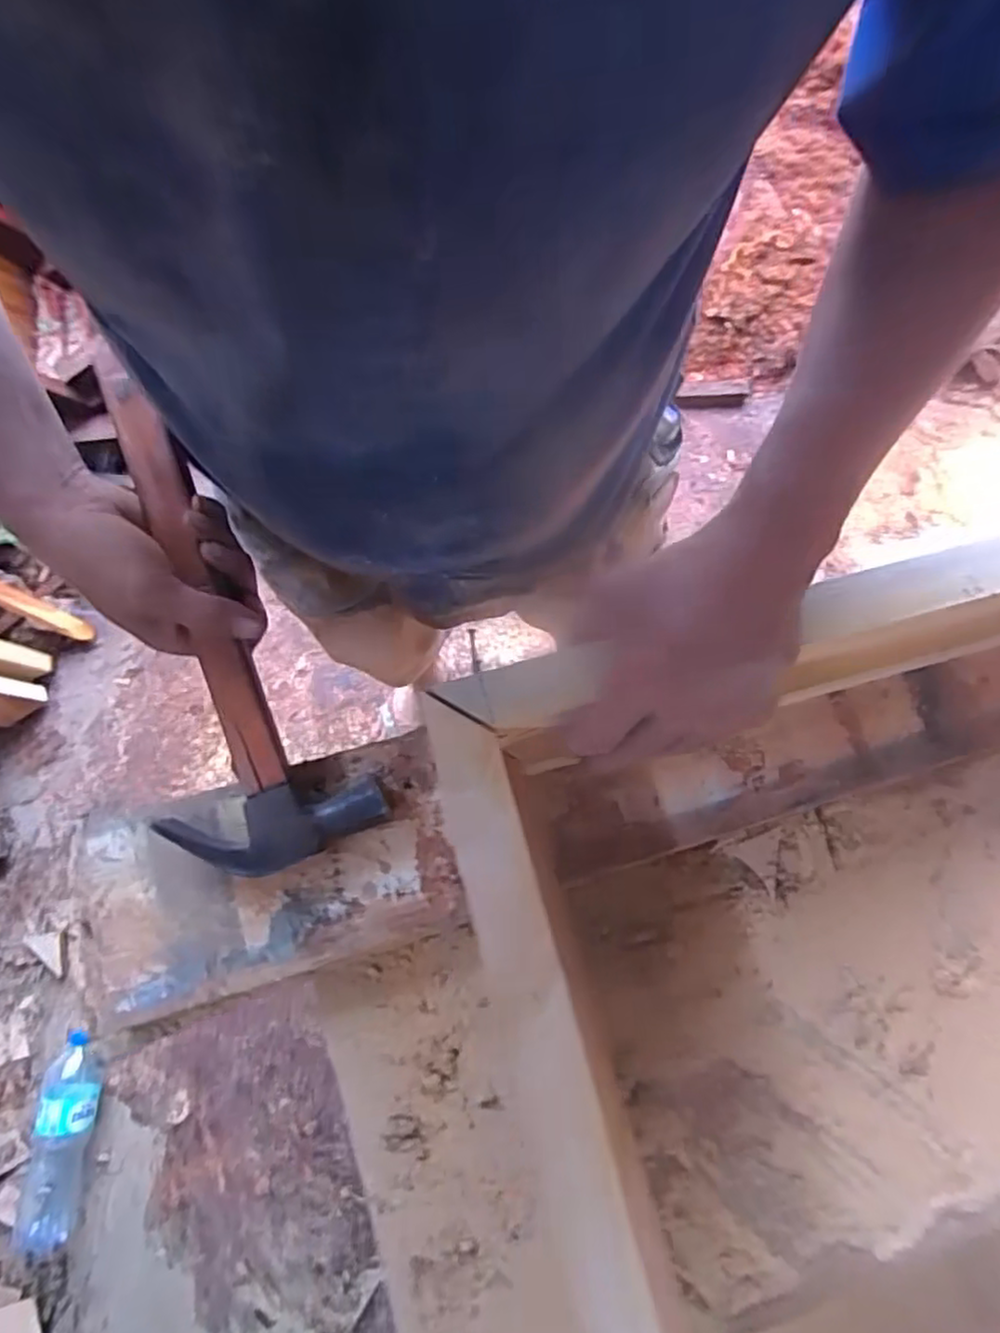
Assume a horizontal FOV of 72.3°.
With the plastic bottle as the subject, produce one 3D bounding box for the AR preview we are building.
[{"bbox_3d":[-0.664,0.710,1.018,0.097,0.071,0.298,6,74,0],"label":"plastic bottle"}]

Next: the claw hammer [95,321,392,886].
[{"bbox_3d":[-0.170,-0.035,0.394,0.111,0.030,0.307,-20,89,-7],"label":"claw hammer"}]

